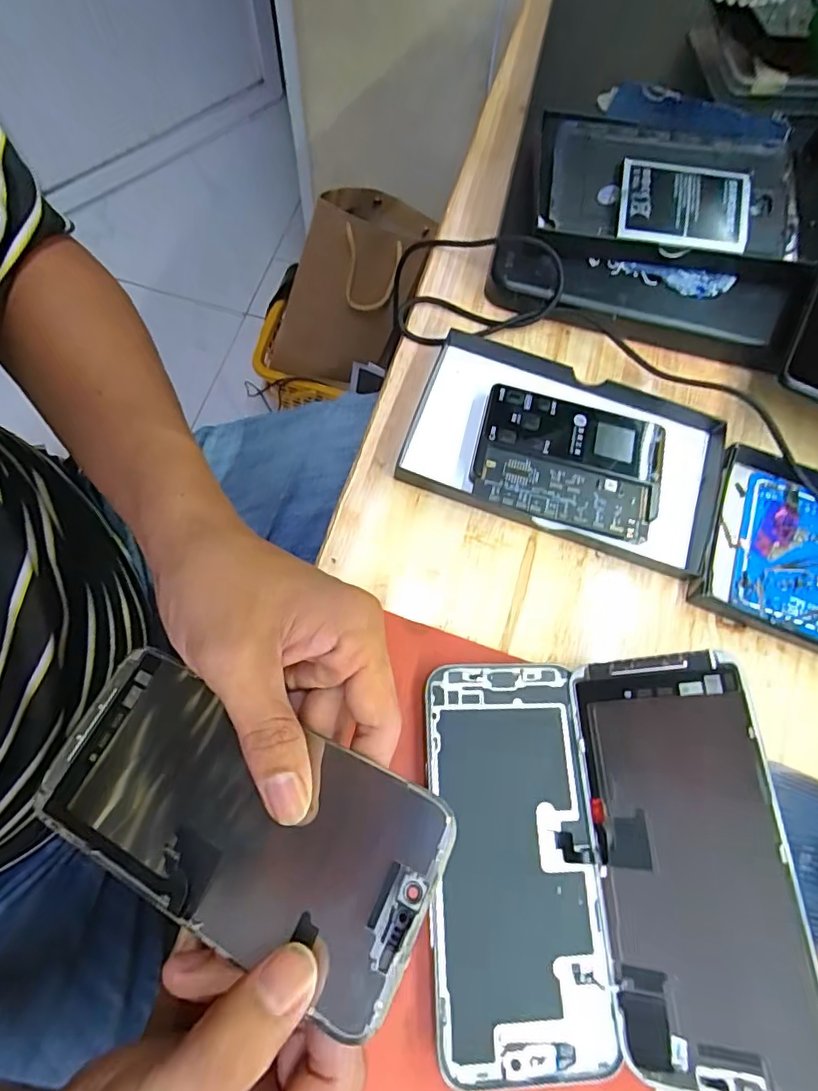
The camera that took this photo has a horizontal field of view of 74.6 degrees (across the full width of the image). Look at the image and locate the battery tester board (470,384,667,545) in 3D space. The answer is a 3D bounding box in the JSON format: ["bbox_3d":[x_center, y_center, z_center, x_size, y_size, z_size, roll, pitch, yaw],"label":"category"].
[{"bbox_3d":[0.092,-0.048,0.311,0.104,0.014,0.076,16,71,2],"label":"battery tester board"}]

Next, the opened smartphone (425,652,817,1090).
[{"bbox_3d":[0.079,0.130,0.227,0.135,0.025,0.157,-8,69,16],"label":"opened smartphone"}]

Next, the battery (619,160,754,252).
[{"bbox_3d":[0.169,-0.207,0.329,0.077,0.009,0.048,7,90,-4],"label":"battery"}]

